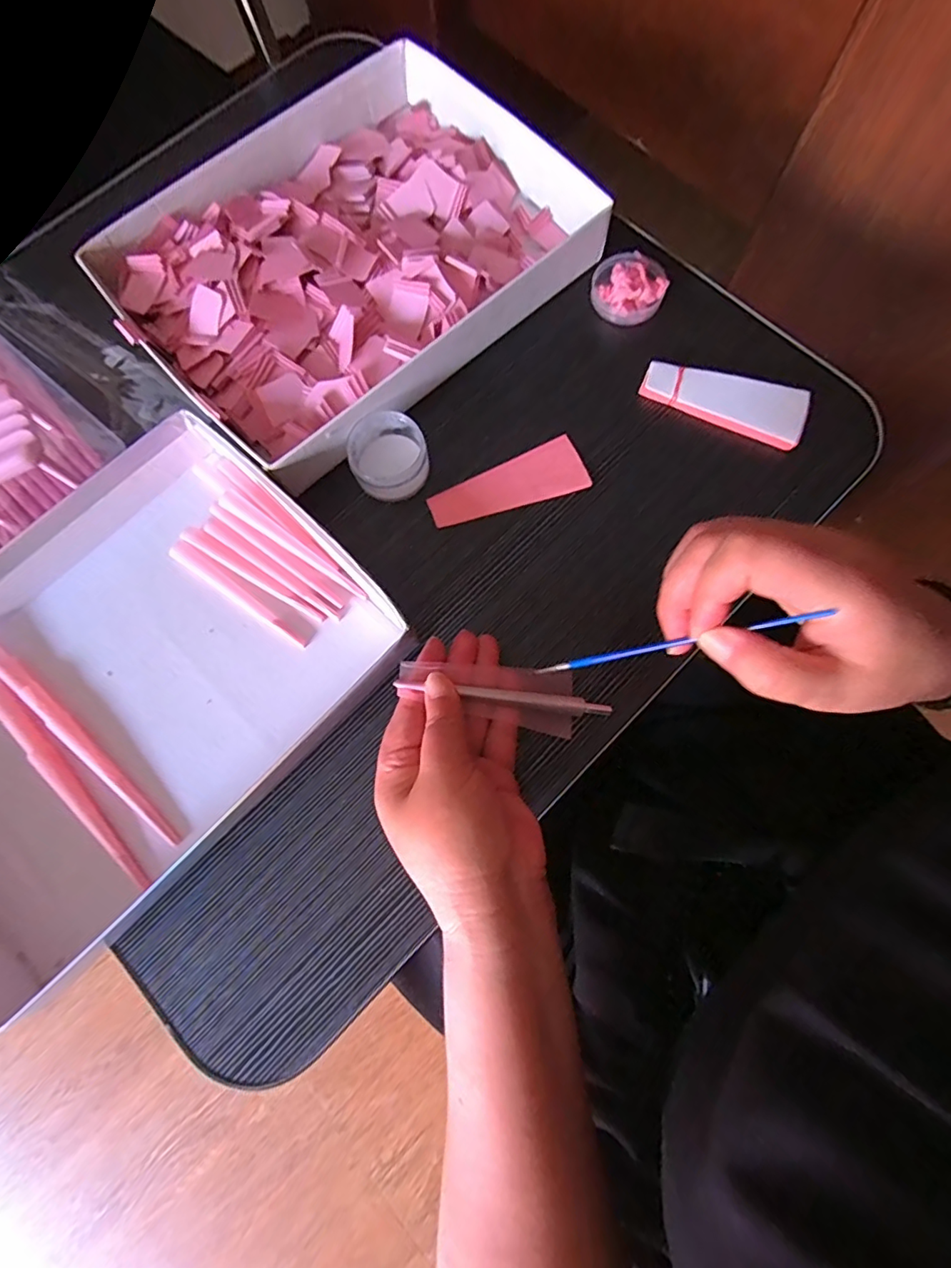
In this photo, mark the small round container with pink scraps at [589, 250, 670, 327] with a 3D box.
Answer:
[{"bbox_3d":[0.112,-0.253,0.382,0.049,0.022,0.048,0,78,0],"label":"small round container with pink scraps"}]

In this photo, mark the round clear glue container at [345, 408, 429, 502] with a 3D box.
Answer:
[{"bbox_3d":[-0.058,-0.116,0.354,0.050,0.027,0.054,0,78,0],"label":"round clear glue container"}]

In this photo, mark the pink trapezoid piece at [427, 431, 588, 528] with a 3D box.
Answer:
[{"bbox_3d":[0.024,-0.098,0.362,0.107,0.005,0.039,-25,79,-5],"label":"pink trapezoid piece"}]

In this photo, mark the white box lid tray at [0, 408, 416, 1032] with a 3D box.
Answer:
[{"bbox_3d":[-0.220,0.023,0.321,0.299,0.035,0.236,-44,81,-9],"label":"white box lid tray"}]

